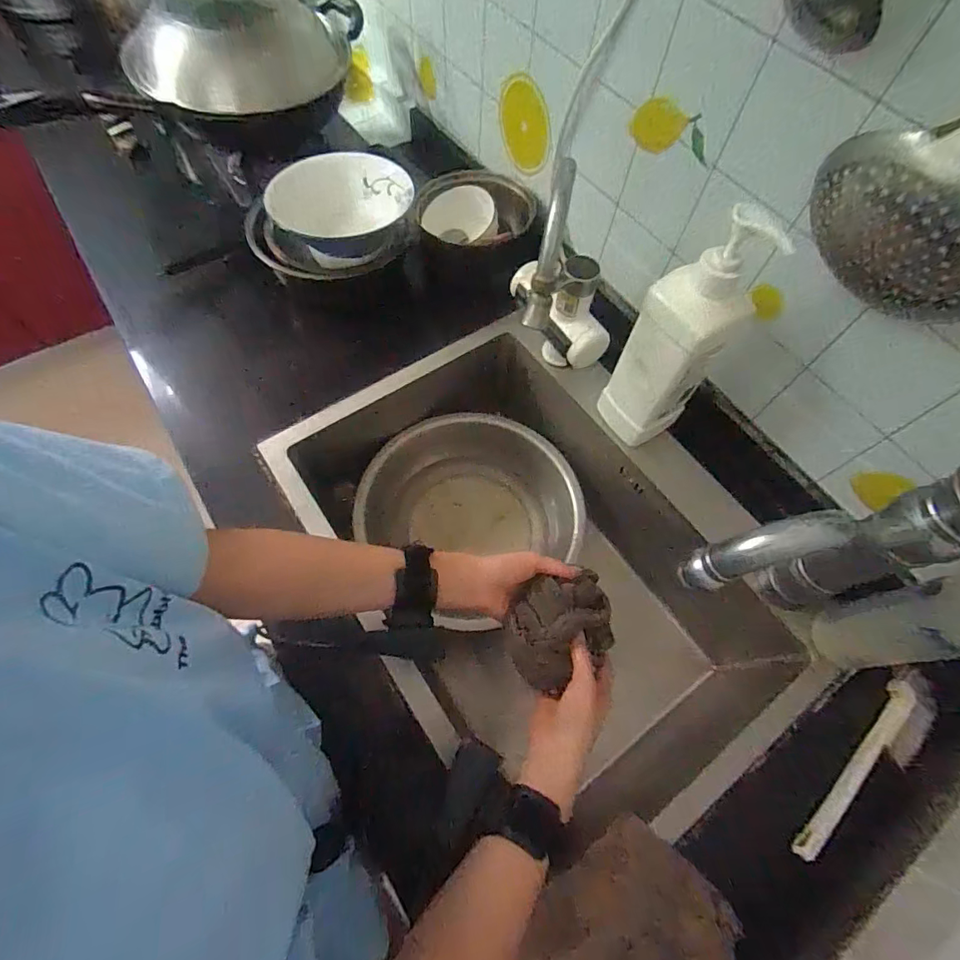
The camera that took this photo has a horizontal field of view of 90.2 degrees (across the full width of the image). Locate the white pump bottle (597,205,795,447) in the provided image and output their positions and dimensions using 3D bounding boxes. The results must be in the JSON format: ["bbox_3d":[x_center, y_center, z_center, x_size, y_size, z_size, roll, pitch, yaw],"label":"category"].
[{"bbox_3d":[0.203,-0.140,0.501,0.088,0.281,0.069,36,69,14],"label":"white pump bottle"}]

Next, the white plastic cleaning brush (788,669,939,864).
[{"bbox_3d":[0.373,0.271,0.454,0.219,0.029,0.033,-41,73,-19],"label":"white plastic cleaning brush"}]

